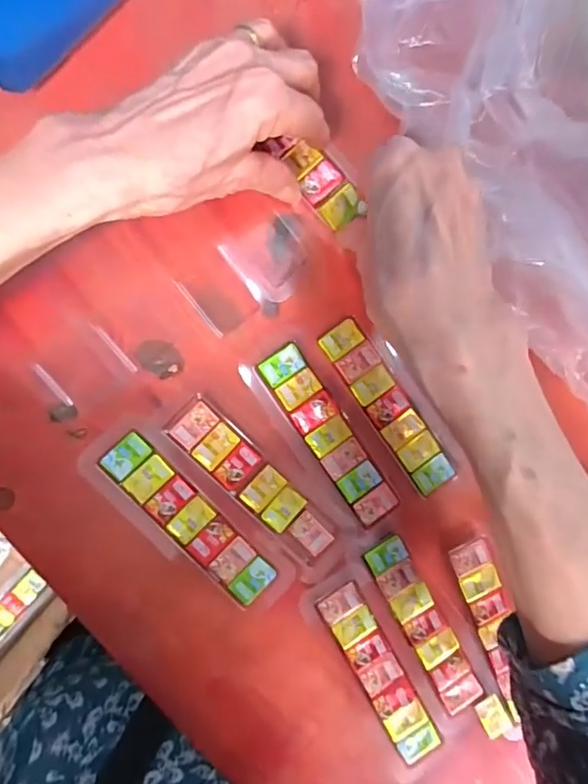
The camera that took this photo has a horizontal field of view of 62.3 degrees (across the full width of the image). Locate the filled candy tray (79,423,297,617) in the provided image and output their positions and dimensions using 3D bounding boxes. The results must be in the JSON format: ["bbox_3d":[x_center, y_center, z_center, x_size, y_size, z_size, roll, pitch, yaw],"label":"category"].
[{"bbox_3d":[-0.061,0.075,0.281,0.135,0.007,0.042,45,84,-7],"label":"filled candy tray"}]

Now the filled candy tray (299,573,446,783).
[{"bbox_3d":[0.052,0.175,0.299,0.039,0.005,0.138,-30,95,-7],"label":"filled candy tray"}]

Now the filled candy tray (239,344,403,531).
[{"bbox_3d":[0.018,0.028,0.292,0.036,0.006,0.120,-35,96,-7],"label":"filled candy tray"}]

